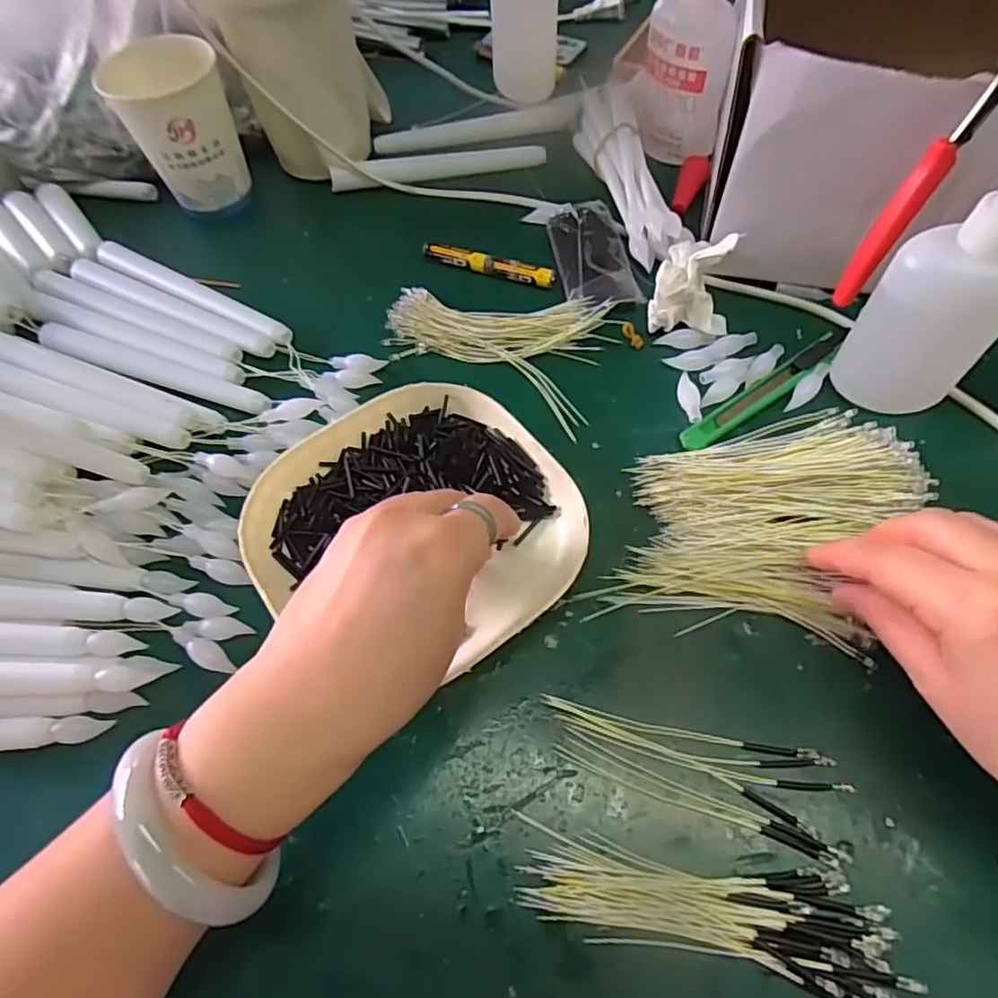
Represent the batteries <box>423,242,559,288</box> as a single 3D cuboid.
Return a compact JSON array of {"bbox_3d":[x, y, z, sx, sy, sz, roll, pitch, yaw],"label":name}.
[{"bbox_3d":[-0.006,-0.147,0.383,0.085,0.007,0.011,18,63,14],"label":"batteries"}]

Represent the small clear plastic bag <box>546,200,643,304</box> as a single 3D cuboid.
[{"bbox_3d":[0.057,-0.152,0.380,0.042,0.008,0.093,-11,60,-2],"label":"small clear plastic bag"}]

